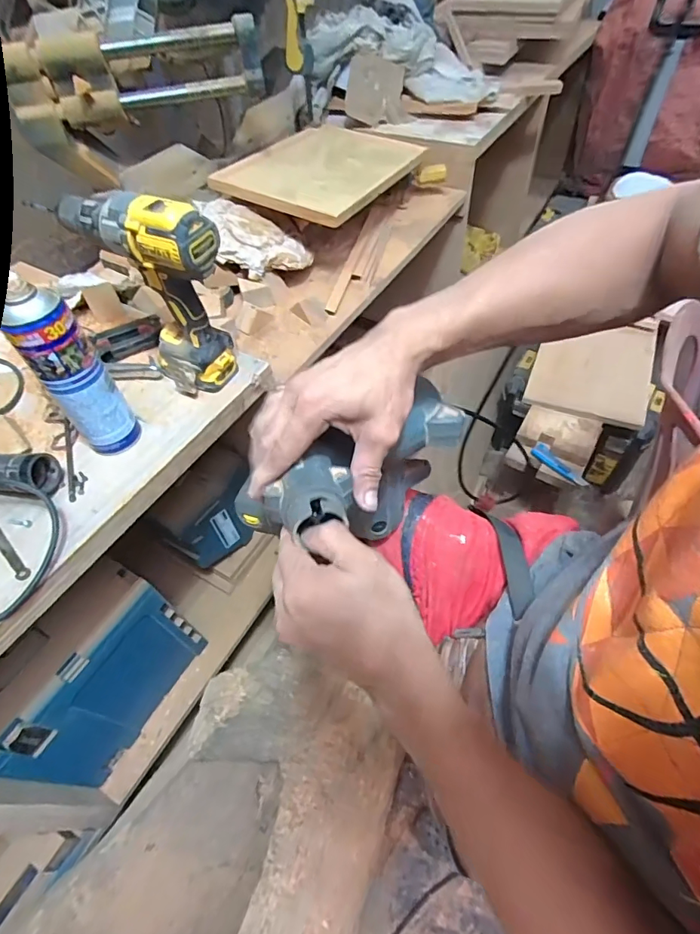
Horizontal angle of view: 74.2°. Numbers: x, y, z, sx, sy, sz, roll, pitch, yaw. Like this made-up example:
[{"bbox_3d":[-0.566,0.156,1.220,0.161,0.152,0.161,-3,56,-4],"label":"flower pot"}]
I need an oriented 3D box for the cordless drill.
[{"bbox_3d":[-0.237,-0.213,0.581,0.201,0.228,0.083,22,57,20],"label":"cordless drill"}]

